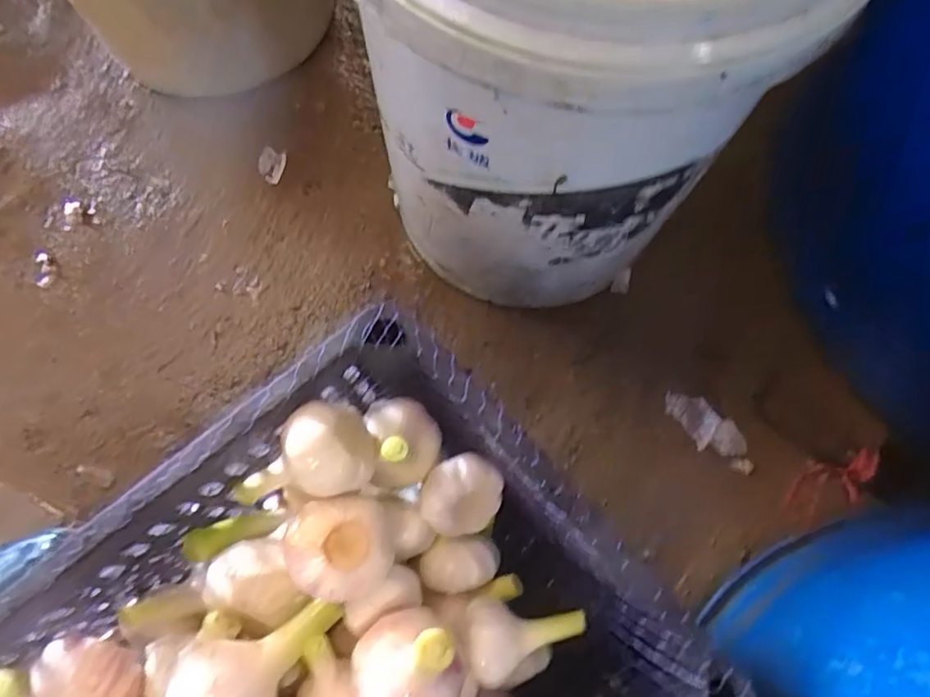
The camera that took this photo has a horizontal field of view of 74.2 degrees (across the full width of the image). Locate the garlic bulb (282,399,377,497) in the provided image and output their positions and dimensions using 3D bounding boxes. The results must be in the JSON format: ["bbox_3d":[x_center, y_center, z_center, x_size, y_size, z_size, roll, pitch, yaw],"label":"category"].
[{"bbox_3d":[-0.081,0.060,0.370,0.050,0.055,0.056,-7,76,-6],"label":"garlic bulb"}]

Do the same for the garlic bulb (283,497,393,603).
[{"bbox_3d":[-0.072,0.118,0.364,0.057,0.047,0.055,1,75,-4],"label":"garlic bulb"}]

